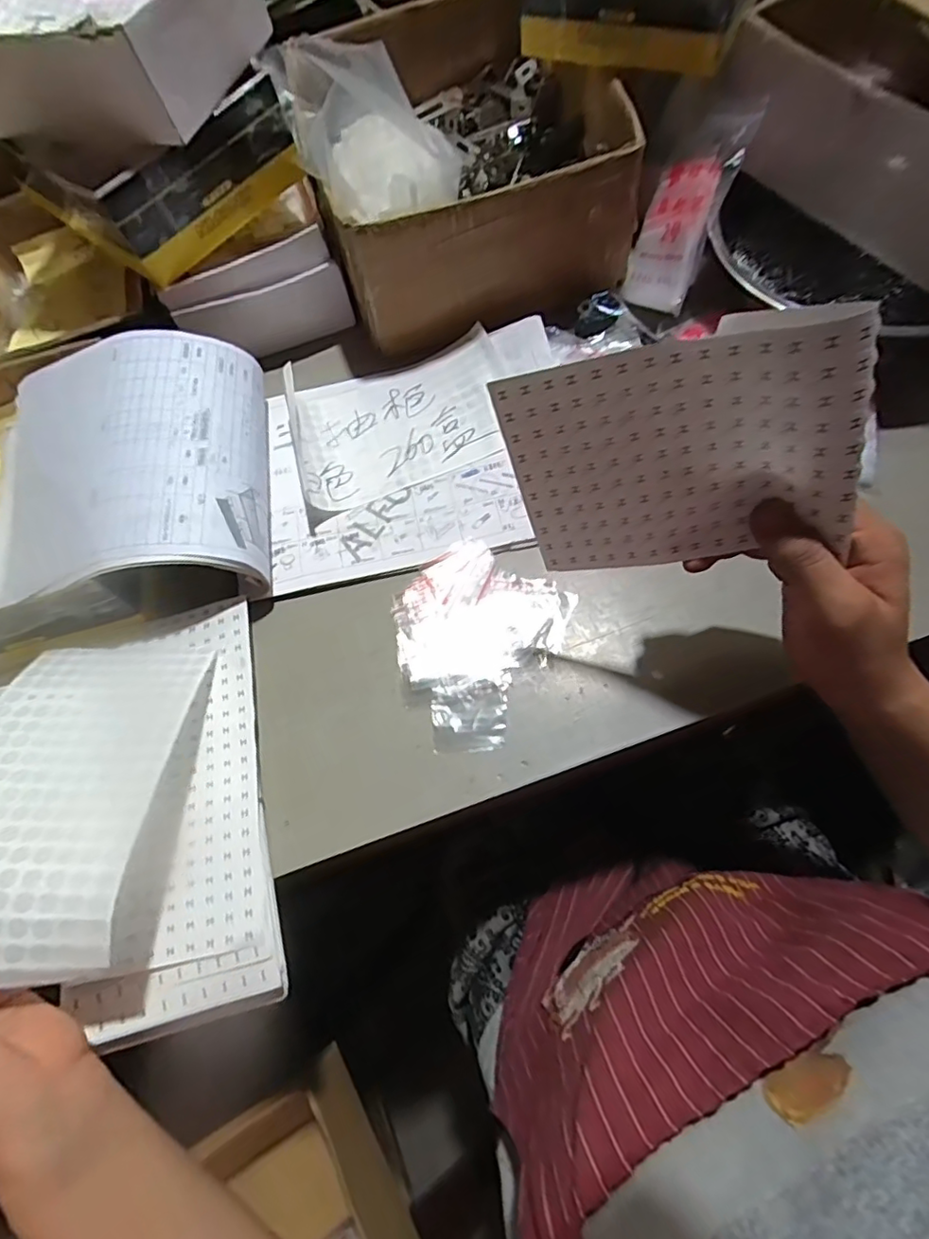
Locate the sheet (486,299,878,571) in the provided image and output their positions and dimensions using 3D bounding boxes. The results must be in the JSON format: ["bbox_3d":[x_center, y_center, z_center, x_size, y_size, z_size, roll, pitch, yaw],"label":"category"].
[{"bbox_3d":[0.105,-0.079,0.293,0.161,0.123,0.015,-2,44,31],"label":"sheet"}]

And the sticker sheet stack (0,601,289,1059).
[{"bbox_3d":[-0.226,0.119,0.345,0.192,0.092,0.250,-13,70,-5],"label":"sticker sheet stack"}]

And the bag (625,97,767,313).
[{"bbox_3d":[0.187,-0.352,0.498,0.078,0.016,0.156,38,111,44],"label":"bag"}]

